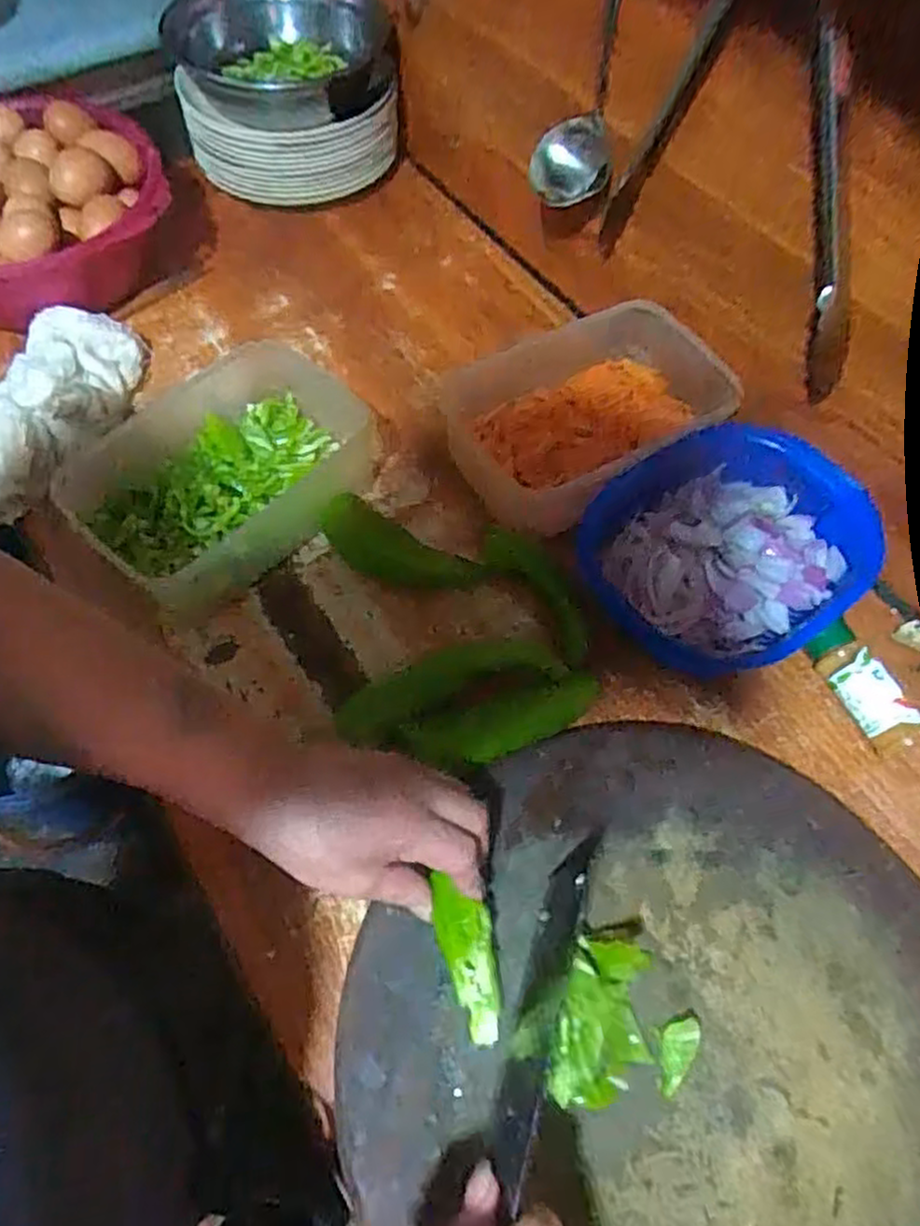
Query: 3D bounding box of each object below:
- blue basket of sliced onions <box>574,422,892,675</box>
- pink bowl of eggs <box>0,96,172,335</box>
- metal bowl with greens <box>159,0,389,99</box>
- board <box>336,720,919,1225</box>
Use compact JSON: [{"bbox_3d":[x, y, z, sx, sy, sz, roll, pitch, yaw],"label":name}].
[{"bbox_3d":[0.206,-0.049,0.564,0.204,0.059,0.163,-25,65,-14],"label":"blue basket of sliced onions"},{"bbox_3d":[-0.392,-0.352,0.669,0.229,0.137,0.223,1,61,-1],"label":"pink bowl of eggs"},{"bbox_3d":[-0.181,-0.561,0.713,0.168,0.062,0.166,1,61,-1],"label":"metal bowl with greens"},{"bbox_3d":[0.130,0.241,0.412,0.336,0.049,0.333,0,60,1],"label":"board"}]

